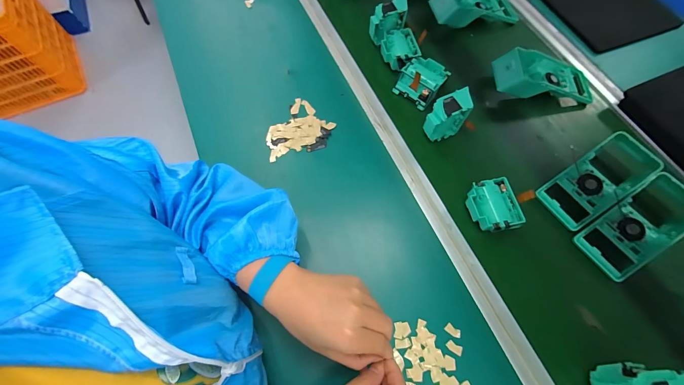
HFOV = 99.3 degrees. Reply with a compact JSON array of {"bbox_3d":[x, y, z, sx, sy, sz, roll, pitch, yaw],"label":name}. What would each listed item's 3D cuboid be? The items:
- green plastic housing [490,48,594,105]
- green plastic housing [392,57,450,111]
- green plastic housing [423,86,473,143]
[{"bbox_3d":[0.384,-0.222,0.552,0.193,0.051,0.089,3,66,0],"label":"green plastic housing"},{"bbox_3d":[0.149,-0.206,0.540,0.074,0.046,0.075,41,71,15],"label":"green plastic housing"},{"bbox_3d":[0.174,-0.124,0.490,0.074,0.076,0.040,-25,69,-12],"label":"green plastic housing"}]

